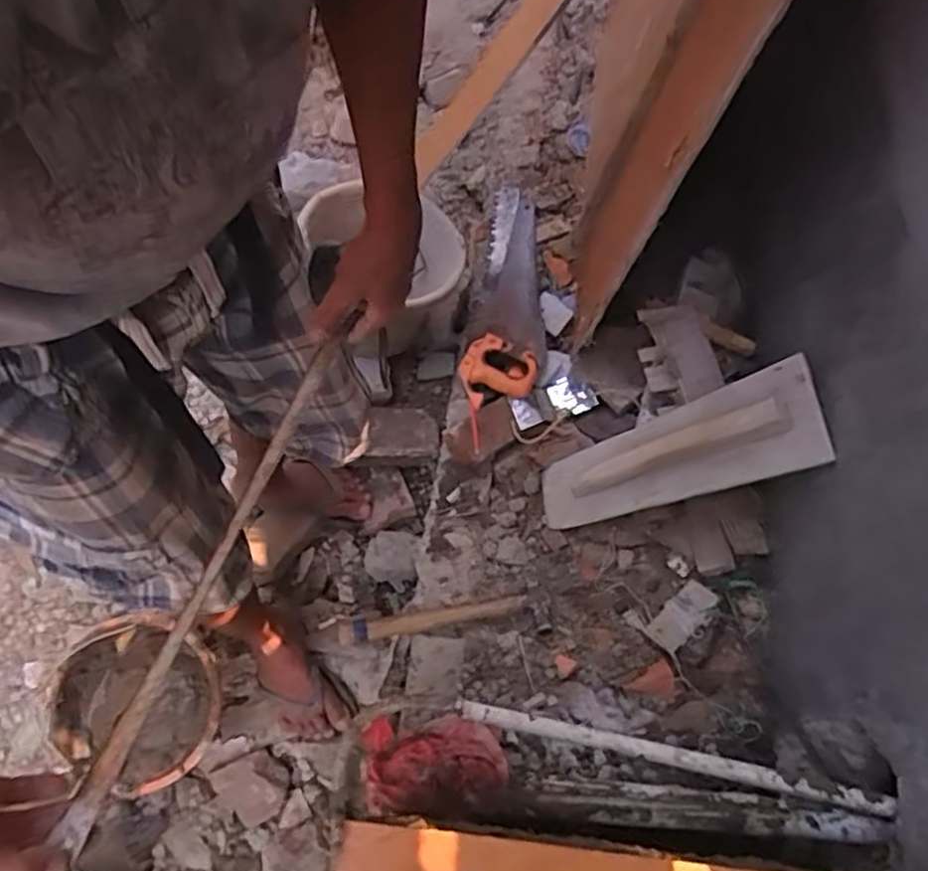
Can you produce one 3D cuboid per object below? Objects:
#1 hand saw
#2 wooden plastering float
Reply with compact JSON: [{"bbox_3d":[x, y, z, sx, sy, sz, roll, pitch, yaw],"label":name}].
[{"bbox_3d":[0.069,-0.255,1.479,0.166,0.050,0.615,-7,61,10],"label":"hand saw"},{"bbox_3d":[0.326,0.031,1.208,0.065,0.478,0.159,26,52,-39],"label":"wooden plastering float"}]

